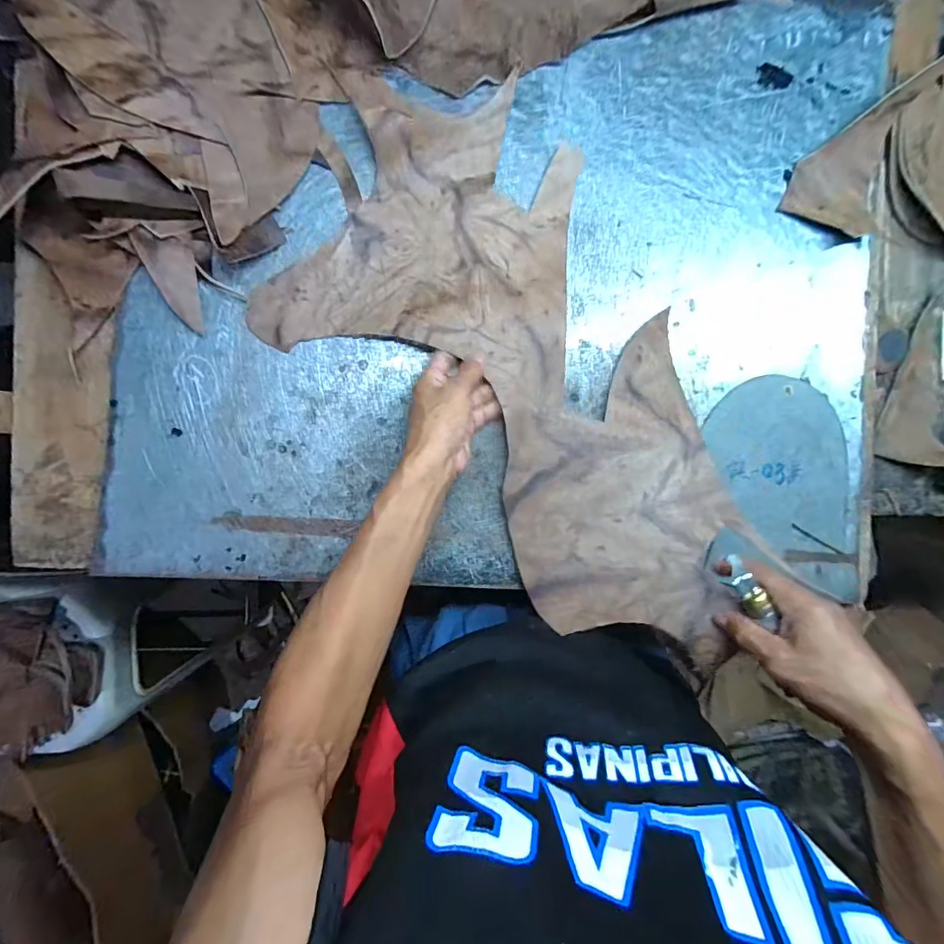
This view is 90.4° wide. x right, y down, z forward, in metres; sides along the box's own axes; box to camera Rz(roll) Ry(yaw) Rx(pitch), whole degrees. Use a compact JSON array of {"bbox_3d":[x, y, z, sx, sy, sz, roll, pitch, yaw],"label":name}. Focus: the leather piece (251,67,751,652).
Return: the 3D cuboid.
[{"bbox_3d":[0.057,-0.101,0.444,0.524,0.062,0.307,45,86,-2],"label":"leather piece"}]

